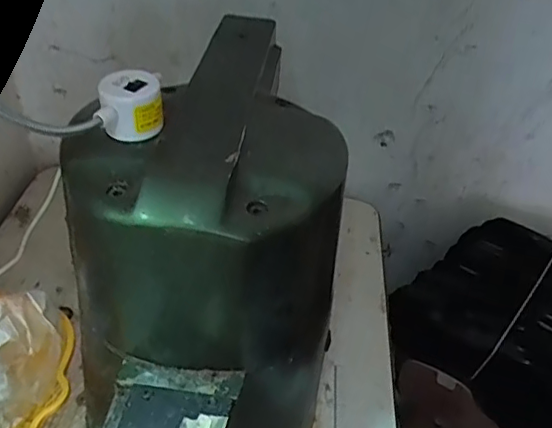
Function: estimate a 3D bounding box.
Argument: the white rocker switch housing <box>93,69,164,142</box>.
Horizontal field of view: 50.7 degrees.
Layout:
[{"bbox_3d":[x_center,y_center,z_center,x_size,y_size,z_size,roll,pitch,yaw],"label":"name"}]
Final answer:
[{"bbox_3d":[-0.095,-0.070,0.377,0.041,0.035,0.032,-10,41,-17],"label":"white rocker switch housing"}]

